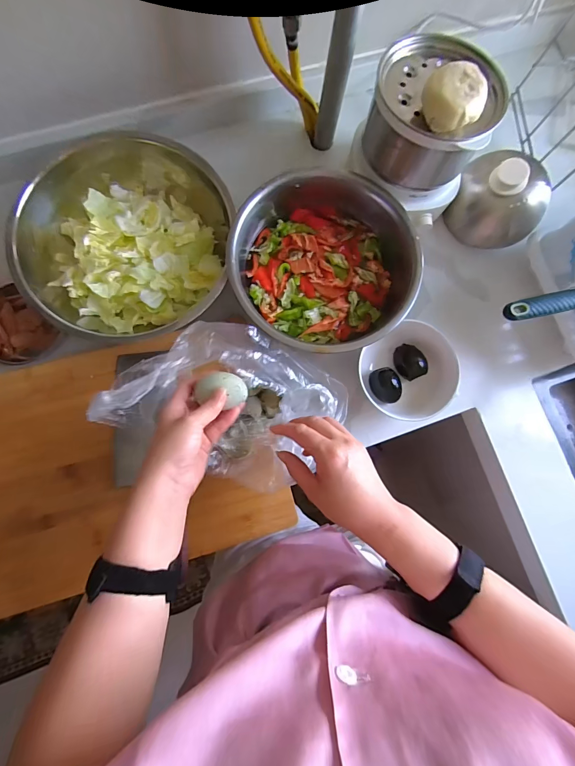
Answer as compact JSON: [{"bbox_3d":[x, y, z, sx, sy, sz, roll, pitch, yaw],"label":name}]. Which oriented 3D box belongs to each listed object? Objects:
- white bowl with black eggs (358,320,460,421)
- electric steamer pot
[{"bbox_3d":[0.177,-0.015,0.502,0.119,0.060,0.129,1,81,-3],"label":"white bowl with black eggs"},{"bbox_3d":[0.188,-0.340,0.469,0.135,0.173,0.156,-28,84,-7],"label":"electric steamer pot"}]

